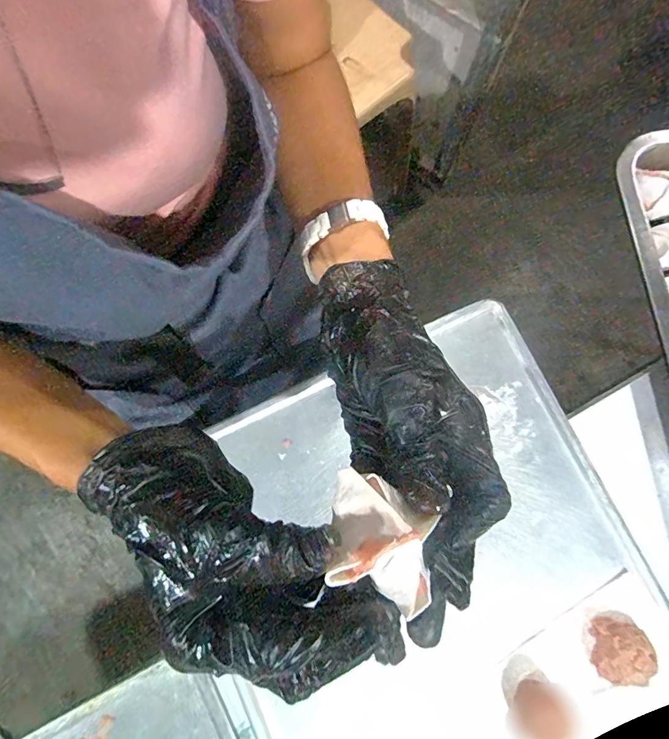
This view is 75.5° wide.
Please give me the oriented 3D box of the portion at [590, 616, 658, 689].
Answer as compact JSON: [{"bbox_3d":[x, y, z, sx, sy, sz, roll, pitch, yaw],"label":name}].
[{"bbox_3d":[0.217,0.213,0.326,0.037,0.027,0.039,7,80,1],"label":"portion"}]

